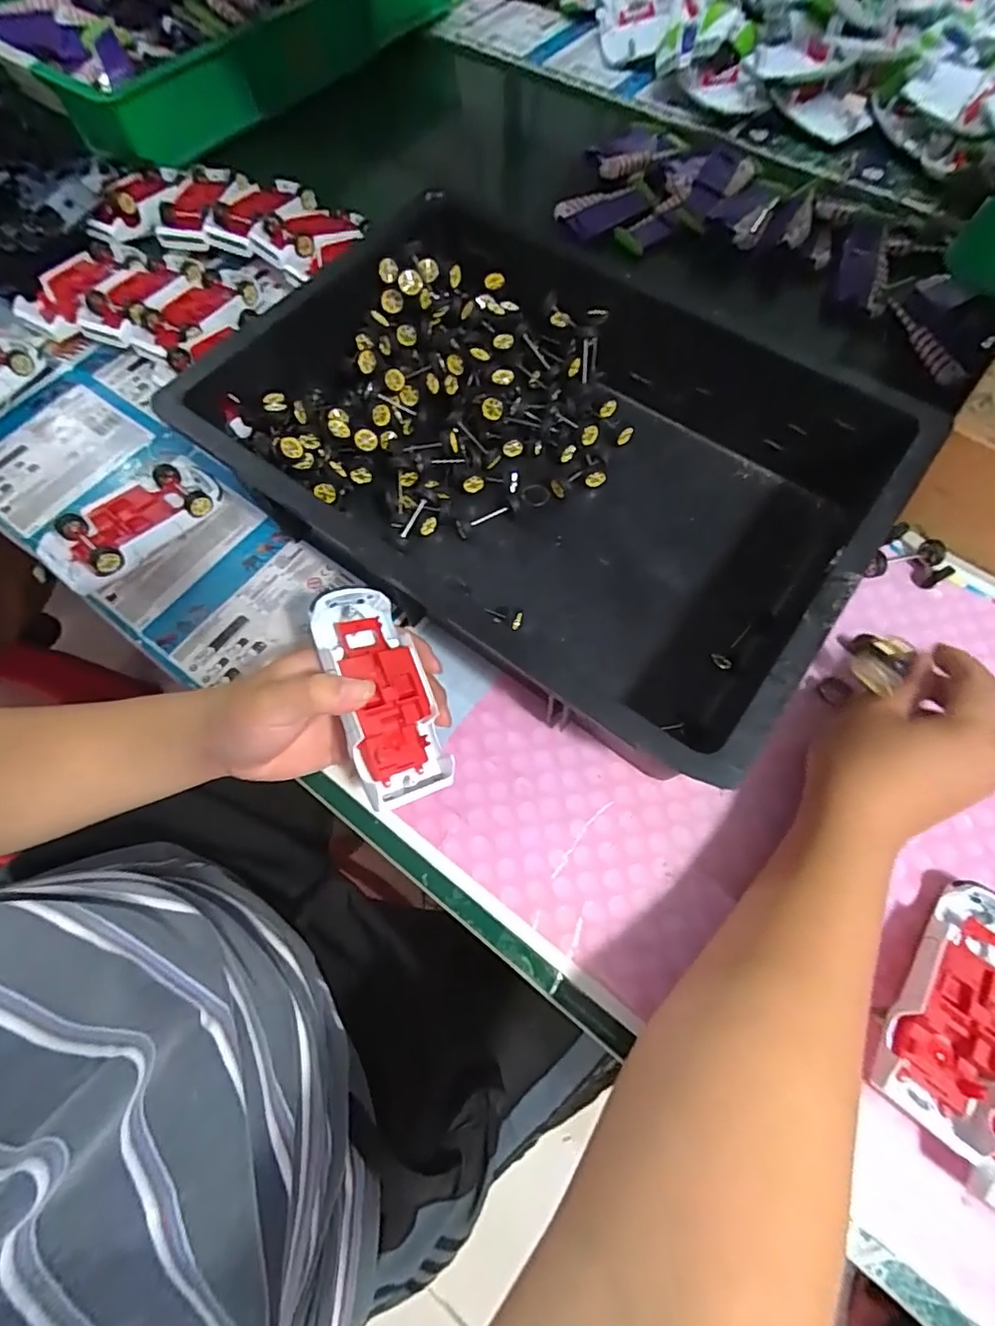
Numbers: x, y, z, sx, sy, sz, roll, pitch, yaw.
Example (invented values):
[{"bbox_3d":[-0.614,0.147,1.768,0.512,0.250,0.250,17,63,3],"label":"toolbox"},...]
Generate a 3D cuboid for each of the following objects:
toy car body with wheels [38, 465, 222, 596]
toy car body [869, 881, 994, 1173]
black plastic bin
[{"bbox_3d":[-0.282,-0.109,0.438,0.061,0.038,0.132,39,71,16],"label":"toy car body with wheels"},{"bbox_3d":[0.252,0.184,0.304,0.053,0.031,0.131,38,70,16],"label":"toy car body"},{"bbox_3d":[0.034,-0.148,0.419,0.456,0.098,0.306,33,72,15],"label":"black plastic bin"}]

